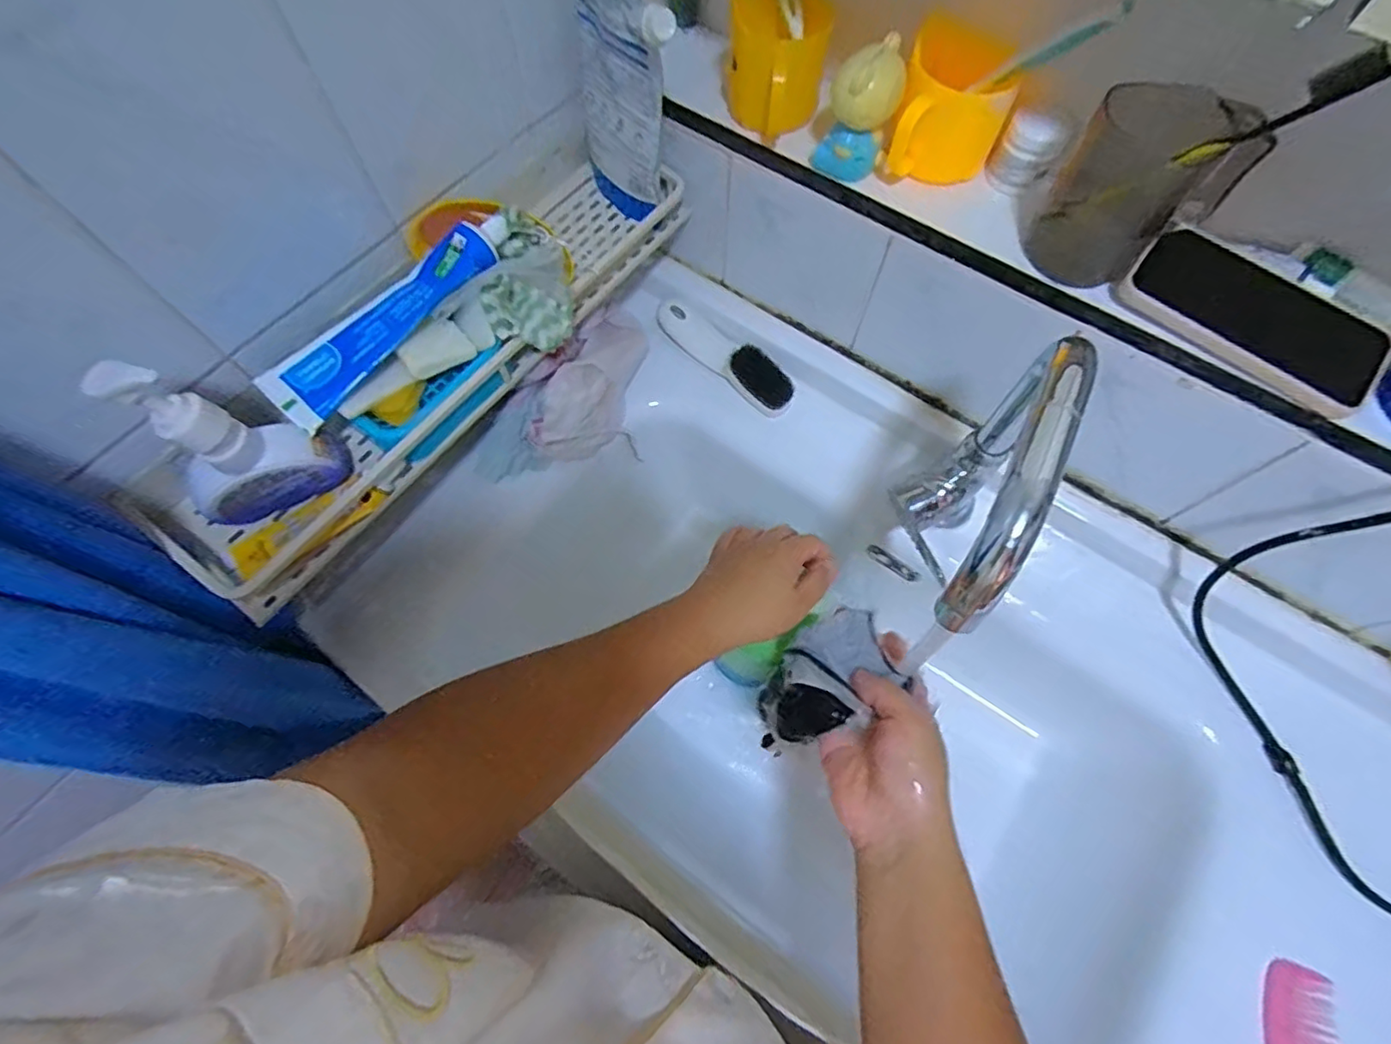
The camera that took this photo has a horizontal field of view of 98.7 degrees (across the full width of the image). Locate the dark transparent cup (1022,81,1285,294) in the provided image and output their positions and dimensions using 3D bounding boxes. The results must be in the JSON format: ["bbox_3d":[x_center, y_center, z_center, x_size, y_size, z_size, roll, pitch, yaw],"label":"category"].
[{"bbox_3d":[0.276,-0.207,0.375,0.084,0.108,0.063,42,73,16],"label":"dark transparent cup"}]

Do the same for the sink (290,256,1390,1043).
[{"bbox_3d":[0.148,0.144,0.533,0.827,0.176,0.469,34,71,13],"label":"sink"}]

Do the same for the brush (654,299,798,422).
[{"bbox_3d":[0.027,-0.167,0.595,0.162,0.027,0.045,36,110,8],"label":"brush"}]

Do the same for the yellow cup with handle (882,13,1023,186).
[{"bbox_3d":[0.181,-0.292,0.424,0.073,0.079,0.076,0,67,0],"label":"yellow cup with handle"}]

